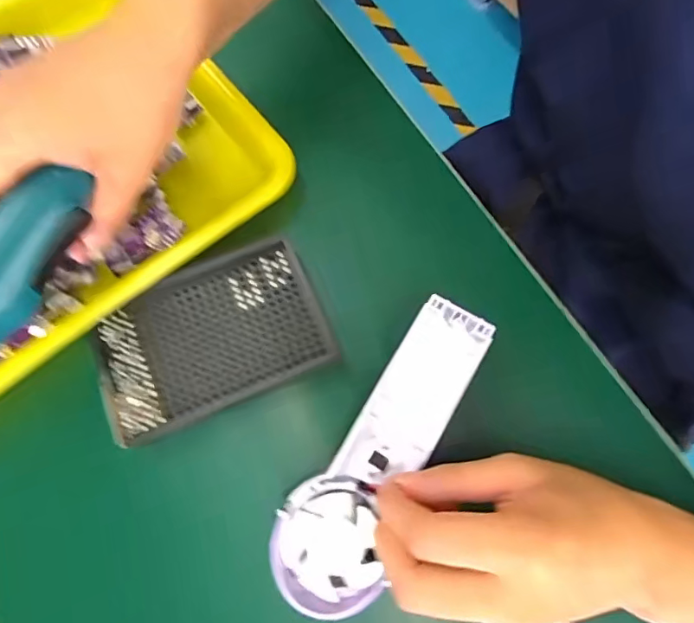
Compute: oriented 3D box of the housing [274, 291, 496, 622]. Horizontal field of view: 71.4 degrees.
[{"bbox_3d":[0.023,0.075,0.270,0.056,0.027,0.175,32,75,6],"label":"housing"}]

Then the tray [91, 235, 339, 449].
[{"bbox_3d":[-0.086,0.015,0.304,0.139,0.010,0.090,-23,77,-7],"label":"tray"}]

